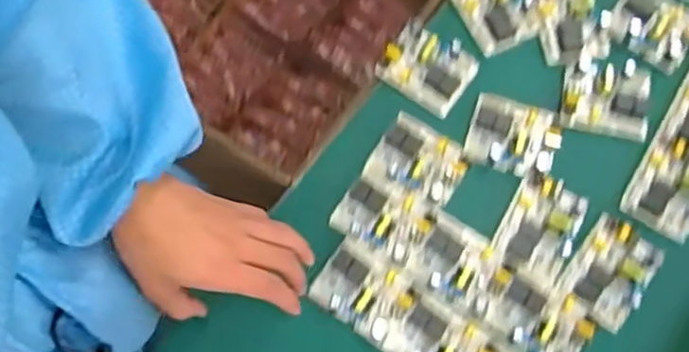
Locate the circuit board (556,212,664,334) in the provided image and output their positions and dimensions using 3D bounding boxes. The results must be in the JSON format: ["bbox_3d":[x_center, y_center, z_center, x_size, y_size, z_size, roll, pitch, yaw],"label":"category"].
[{"bbox_3d":[0.232,0.083,0.598,0.064,0.023,0.088,38,76,9],"label":"circuit board"}]

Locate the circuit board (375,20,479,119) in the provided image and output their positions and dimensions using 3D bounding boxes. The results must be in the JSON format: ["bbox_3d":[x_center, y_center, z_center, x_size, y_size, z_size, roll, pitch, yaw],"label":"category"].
[{"bbox_3d":[0.079,-0.105,0.657,0.080,0.022,0.064,34,75,8],"label":"circuit board"}]

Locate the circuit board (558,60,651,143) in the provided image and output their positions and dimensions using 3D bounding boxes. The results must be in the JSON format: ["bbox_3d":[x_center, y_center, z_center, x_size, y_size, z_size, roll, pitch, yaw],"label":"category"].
[{"bbox_3d":[0.246,-0.074,0.642,0.081,0.018,0.070,13,73,2],"label":"circuit board"}]

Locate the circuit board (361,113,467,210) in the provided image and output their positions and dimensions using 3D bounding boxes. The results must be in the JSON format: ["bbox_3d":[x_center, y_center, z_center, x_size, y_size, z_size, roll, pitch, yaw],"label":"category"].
[{"bbox_3d":[0.067,-0.013,0.624,0.077,0.018,0.071,31,75,7],"label":"circuit board"}]

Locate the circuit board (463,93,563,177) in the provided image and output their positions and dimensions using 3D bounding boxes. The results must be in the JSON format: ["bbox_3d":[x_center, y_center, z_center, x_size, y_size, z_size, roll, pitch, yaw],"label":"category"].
[{"bbox_3d":[0.155,-0.039,0.633,0.079,0.016,0.068,15,73,2],"label":"circuit board"}]

